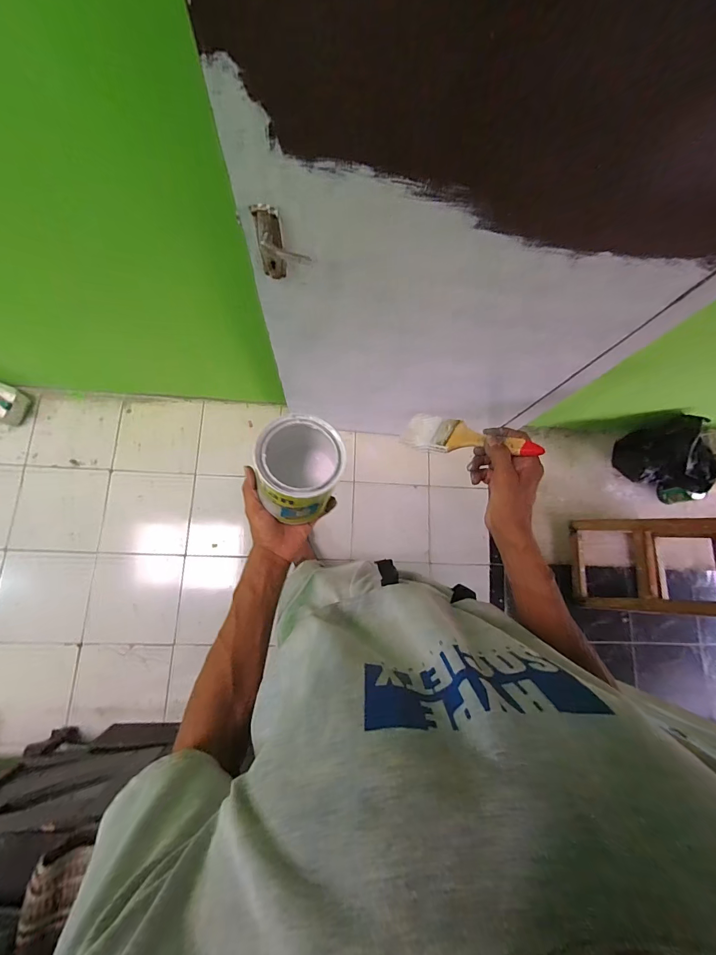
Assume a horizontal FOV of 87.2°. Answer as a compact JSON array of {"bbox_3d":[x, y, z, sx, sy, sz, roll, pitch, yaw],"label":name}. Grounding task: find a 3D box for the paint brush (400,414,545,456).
[{"bbox_3d":[0.143,-0.052,0.491,0.176,0.031,0.057,14,80,30],"label":"paint brush"}]

